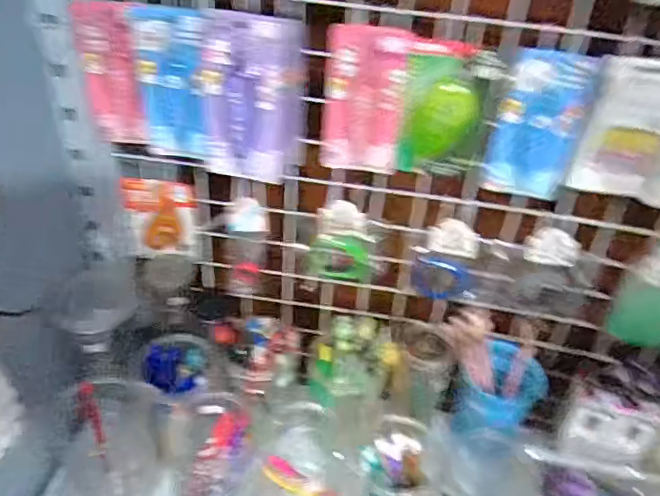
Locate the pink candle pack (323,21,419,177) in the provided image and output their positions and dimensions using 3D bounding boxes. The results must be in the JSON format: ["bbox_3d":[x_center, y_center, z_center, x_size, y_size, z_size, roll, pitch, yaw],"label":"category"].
[{"bbox_3d":[0.036,-0.150,0.610,0.080,0.151,0.006,6,38,0],"label":"pink candle pack"}]

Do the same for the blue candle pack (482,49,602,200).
[{"bbox_3d":[0.209,-0.119,0.593,0.080,0.152,0.012,11,39,6],"label":"blue candle pack"}]

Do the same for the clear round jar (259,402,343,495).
[{"bbox_3d":[-0.030,0.254,0.692,0.093,0.146,0.105,10,39,5],"label":"clear round jar"}]

